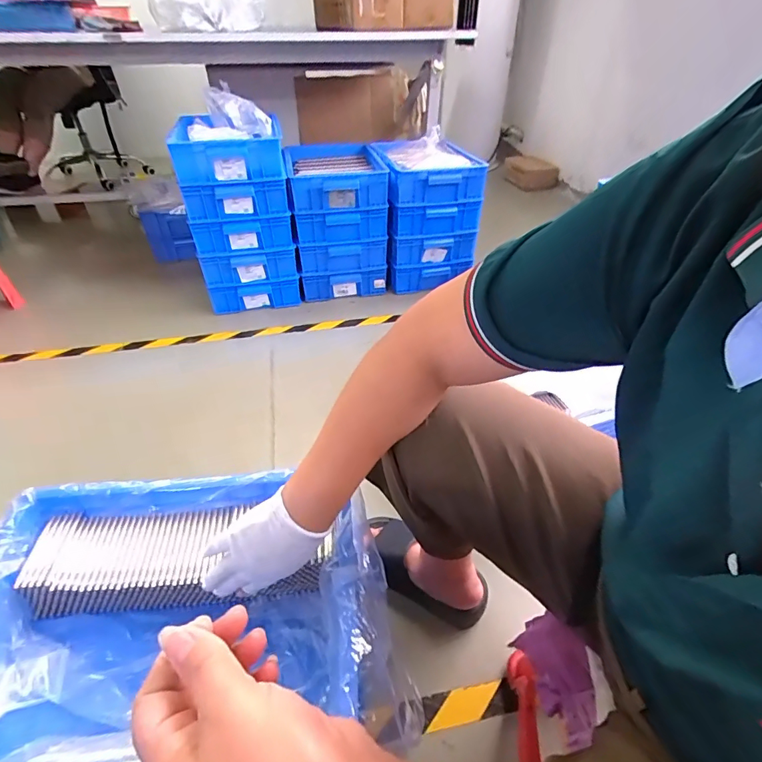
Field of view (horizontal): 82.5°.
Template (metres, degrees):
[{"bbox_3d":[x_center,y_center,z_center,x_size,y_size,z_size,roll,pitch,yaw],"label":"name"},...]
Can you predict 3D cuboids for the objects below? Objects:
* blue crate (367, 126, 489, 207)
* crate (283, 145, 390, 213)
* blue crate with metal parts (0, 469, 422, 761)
[{"bbox_3d":[0.143,-0.743,1.522,0.319,0.120,0.384,-9,40,-11],"label":"blue crate"},{"bbox_3d":[-0.162,-0.705,1.484,0.316,0.117,0.410,-8,40,-10],"label":"crate"},{"bbox_3d":[-0.217,0.262,0.472,0.424,0.135,0.311,-3,39,-4],"label":"blue crate with metal parts"}]

